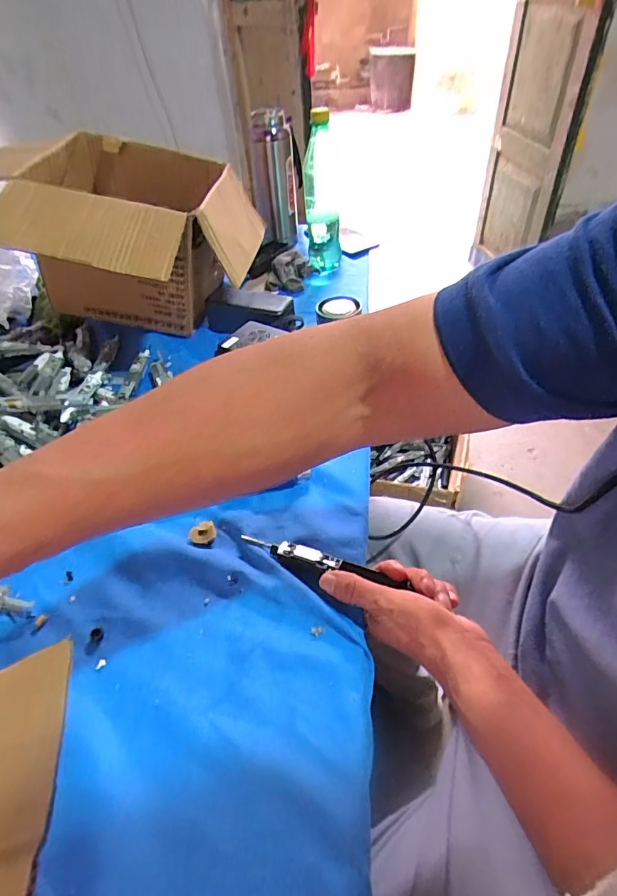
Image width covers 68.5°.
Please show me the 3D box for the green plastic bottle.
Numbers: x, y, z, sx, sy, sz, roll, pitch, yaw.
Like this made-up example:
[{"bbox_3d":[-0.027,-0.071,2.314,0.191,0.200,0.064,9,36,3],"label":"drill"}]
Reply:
[{"bbox_3d":[0.023,-0.423,0.766,0.059,0.224,0.063,-6,45,0],"label":"green plastic bottle"}]

